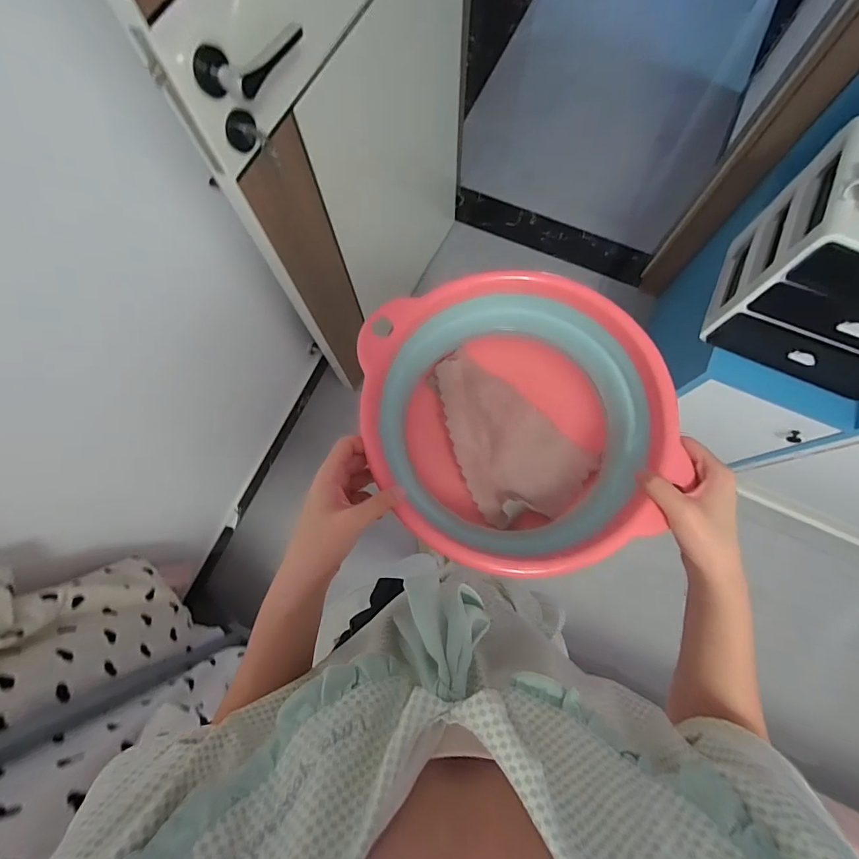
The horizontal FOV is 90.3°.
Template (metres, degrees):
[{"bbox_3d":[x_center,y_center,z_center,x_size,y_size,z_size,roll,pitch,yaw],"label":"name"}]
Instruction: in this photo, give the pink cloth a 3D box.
[{"bbox_3d":[0.065,0.015,0.431,0.185,0.024,0.116,38,79,10],"label":"pink cloth"}]

